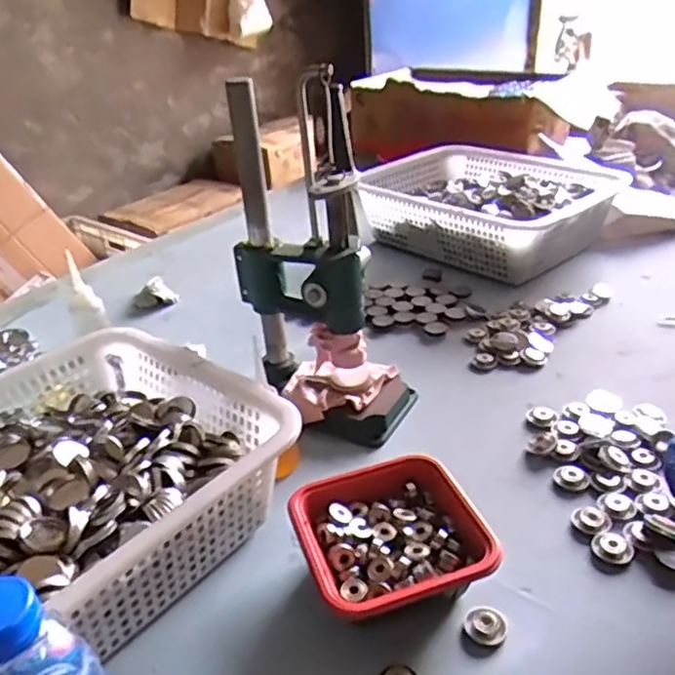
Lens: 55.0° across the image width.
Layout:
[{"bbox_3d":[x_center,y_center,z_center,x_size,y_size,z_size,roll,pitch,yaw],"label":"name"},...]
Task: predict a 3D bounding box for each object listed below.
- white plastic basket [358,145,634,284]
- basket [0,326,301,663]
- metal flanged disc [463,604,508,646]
[{"bbox_3d":[0.286,-0.249,1.230,0.421,0.132,0.360,23,41,38],"label":"white plastic basket"},{"bbox_3d":[-0.283,0.153,0.586,0.331,0.101,0.426,23,41,38],"label":"basket"},{"bbox_3d":[0.122,0.236,0.535,0.034,0.011,0.033,2,30,12],"label":"metal flanged disc"}]

